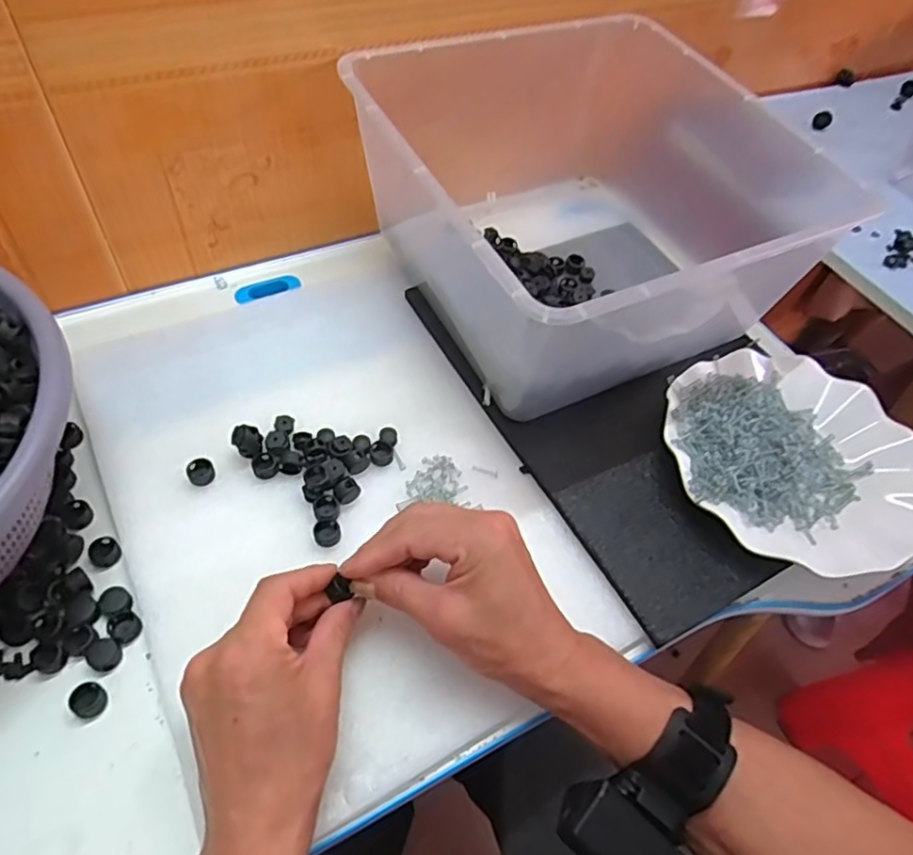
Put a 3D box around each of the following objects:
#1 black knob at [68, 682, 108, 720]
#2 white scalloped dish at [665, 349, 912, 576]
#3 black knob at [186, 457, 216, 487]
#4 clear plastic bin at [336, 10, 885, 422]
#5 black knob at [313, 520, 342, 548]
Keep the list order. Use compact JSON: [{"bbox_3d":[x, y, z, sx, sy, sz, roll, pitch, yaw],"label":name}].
[{"bbox_3d":[-0.203,0.150,0.350,0.018,0.006,0.018,2,55,-2],"label":"black knob"},{"bbox_3d":[0.244,0.020,0.458,0.184,0.021,0.175,2,55,-2],"label":"white scalloped dish"},{"bbox_3d":[-0.172,0.029,0.428,0.017,0.011,0.017,2,55,-2],"label":"black knob"},{"bbox_3d":[0.118,-0.186,0.518,0.337,0.153,0.287,-26,59,-20],"label":"clear plastic bin"},{"bbox_3d":[-0.083,0.068,0.411,0.017,0.007,0.015,-12,56,-11],"label":"black knob"}]

